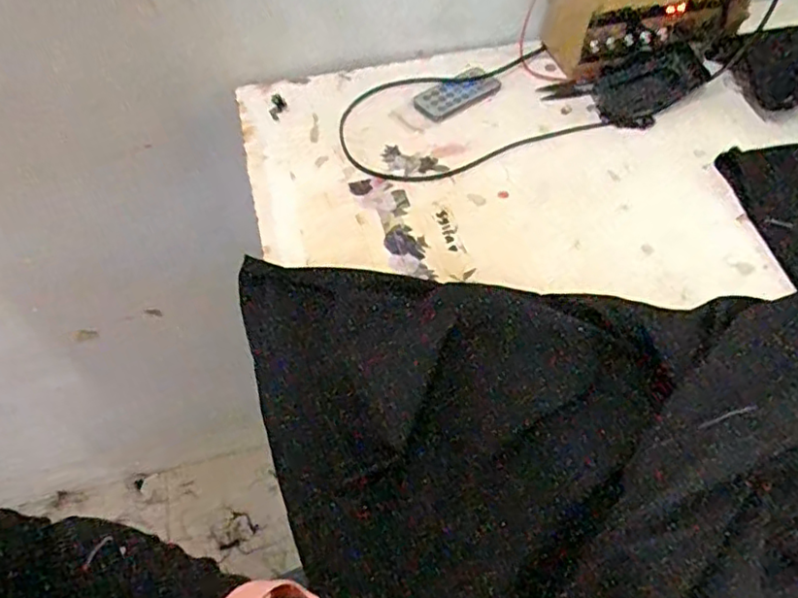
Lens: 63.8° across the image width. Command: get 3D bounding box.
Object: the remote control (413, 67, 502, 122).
[{"bbox_3d":[0.054,-0.191,0.598,0.080,0.008,0.036,-27,56,-17],"label":"remote control"}]

